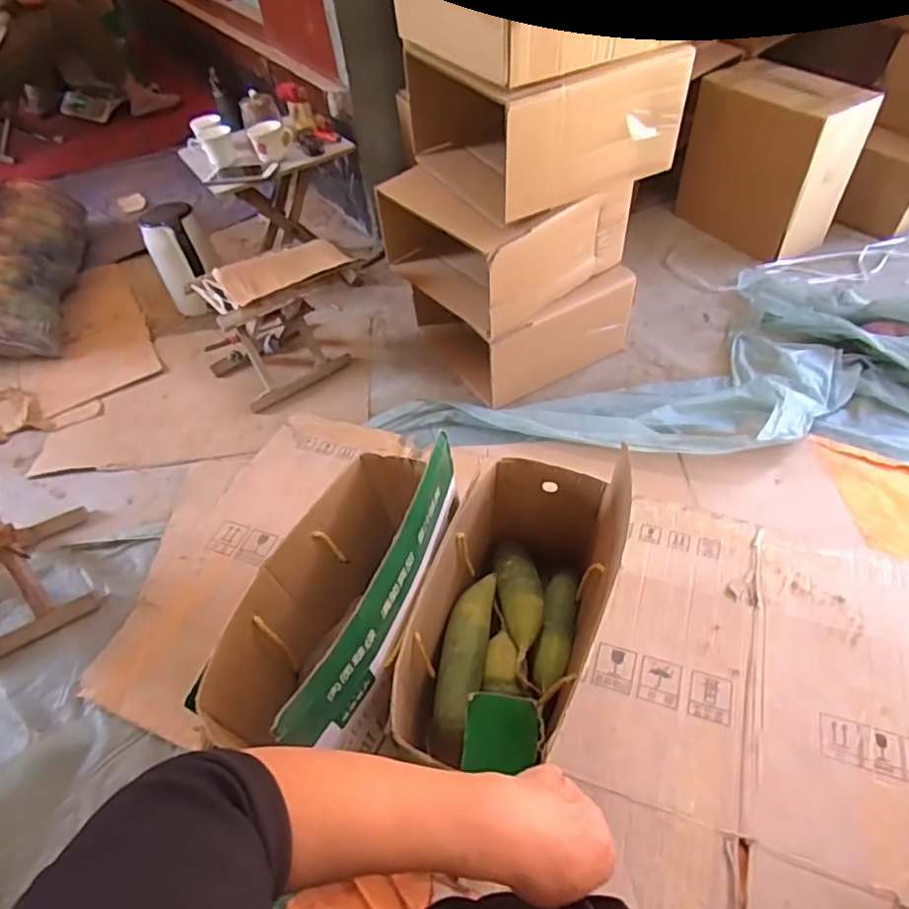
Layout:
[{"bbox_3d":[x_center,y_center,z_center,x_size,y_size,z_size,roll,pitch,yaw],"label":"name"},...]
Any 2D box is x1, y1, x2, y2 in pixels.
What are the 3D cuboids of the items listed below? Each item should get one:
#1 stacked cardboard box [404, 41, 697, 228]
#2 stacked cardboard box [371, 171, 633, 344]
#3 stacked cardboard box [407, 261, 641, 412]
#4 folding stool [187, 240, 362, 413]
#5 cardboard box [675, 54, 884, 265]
[{"bbox_3d":[0.145,-0.604,1.038,0.337,0.208,0.375,-24,51,-14],"label":"stacked cardboard box"},{"bbox_3d":[0.092,-0.448,1.167,0.337,0.218,0.364,-32,53,-20],"label":"stacked cardboard box"},{"bbox_3d":[0.134,-0.329,1.302,0.346,0.193,0.374,-27,51,-16],"label":"stacked cardboard box"},{"bbox_3d":[-0.381,-0.297,1.278,0.341,0.244,0.247,-24,51,-14],"label":"folding stool"},{"bbox_3d":[0.794,-0.738,1.468,0.207,0.349,0.346,-25,51,-15],"label":"cardboard box"}]

